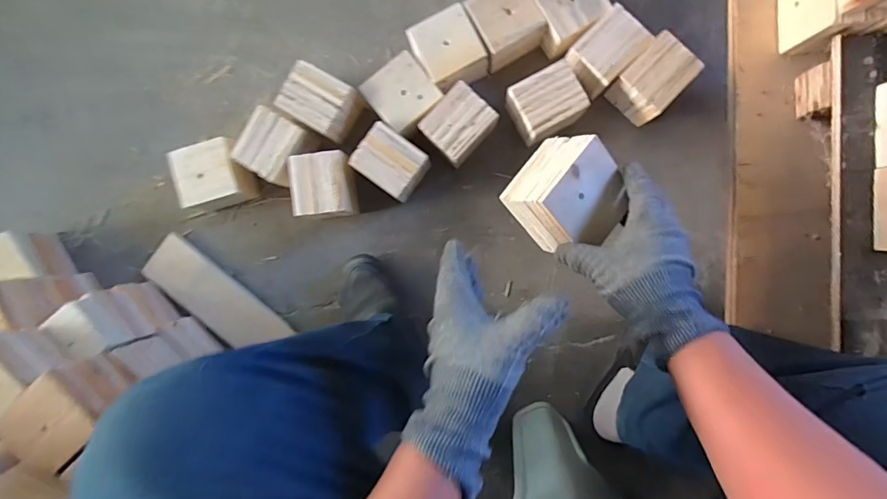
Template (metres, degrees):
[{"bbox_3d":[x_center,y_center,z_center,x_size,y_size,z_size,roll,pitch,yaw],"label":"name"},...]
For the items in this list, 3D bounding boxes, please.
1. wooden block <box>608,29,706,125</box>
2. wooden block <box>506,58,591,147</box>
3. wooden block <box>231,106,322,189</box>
[{"bbox_3d":[0.320,-0.256,0.723,0.083,0.087,0.097,42,93,4],"label":"wooden block"},{"bbox_3d":[0.157,-0.221,0.732,0.103,0.084,0.088,-28,89,4],"label":"wooden block"},{"bbox_3d":[-0.262,-0.158,0.761,0.087,0.102,0.096,25,92,5],"label":"wooden block"}]

